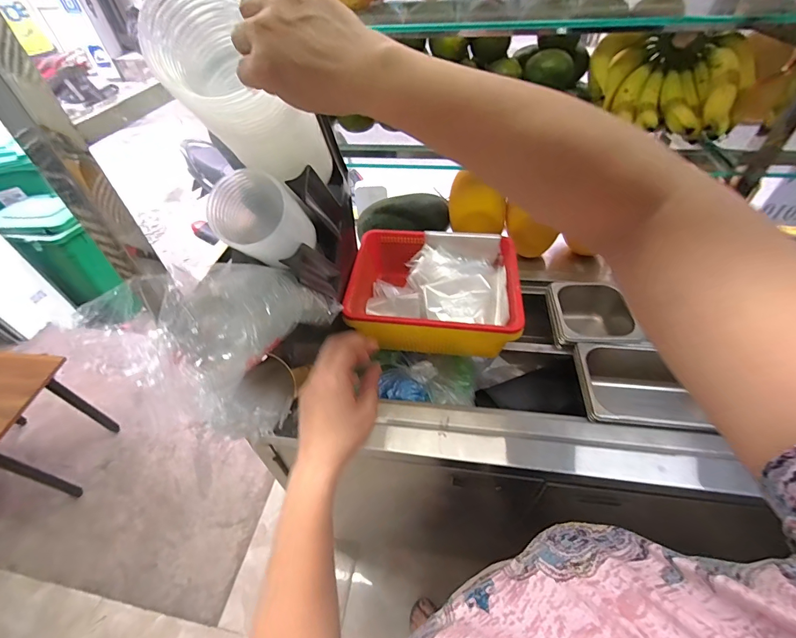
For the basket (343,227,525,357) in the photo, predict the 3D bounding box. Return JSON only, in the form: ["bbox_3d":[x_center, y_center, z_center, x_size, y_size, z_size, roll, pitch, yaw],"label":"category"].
[{"bbox_3d":[0.076,-0.051,0.800,0.337,0.134,0.276,2,48,5],"label":"basket"}]

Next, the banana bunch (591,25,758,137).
[{"bbox_3d":[0.470,-0.428,0.641,0.242,0.110,0.163,27,55,25],"label":"banana bunch"}]

